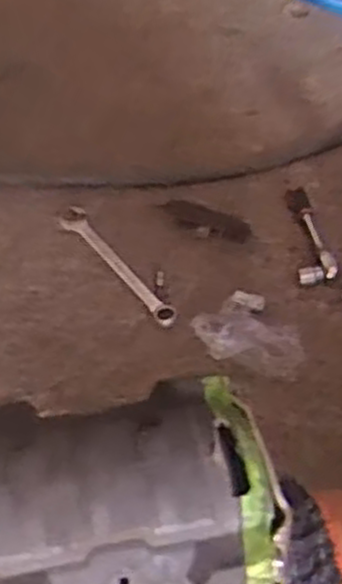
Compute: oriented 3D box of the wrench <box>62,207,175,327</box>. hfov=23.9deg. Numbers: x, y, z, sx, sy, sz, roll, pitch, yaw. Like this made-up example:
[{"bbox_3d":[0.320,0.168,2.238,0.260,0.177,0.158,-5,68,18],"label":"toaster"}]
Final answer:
[{"bbox_3d":[-0.064,-0.035,0.999,0.031,0.018,0.219,-33,62,-23],"label":"wrench"}]

